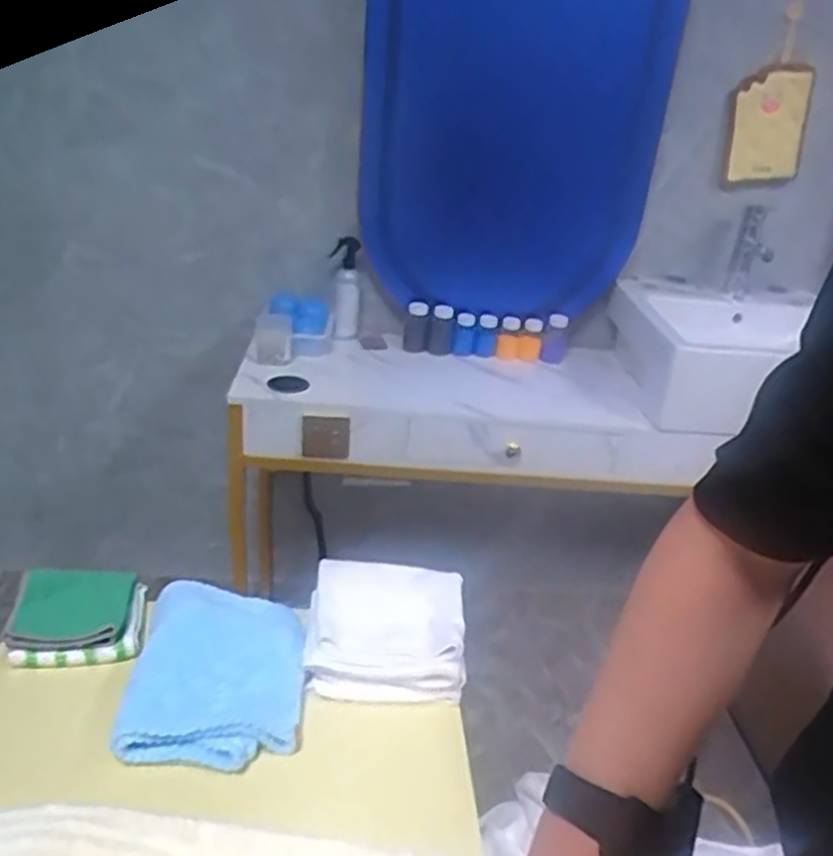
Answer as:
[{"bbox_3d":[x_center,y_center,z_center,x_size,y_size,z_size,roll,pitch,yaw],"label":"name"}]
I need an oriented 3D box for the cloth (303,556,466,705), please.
[{"bbox_3d":[-0.036,0.230,0.862,0.173,0.075,0.150,4,26,-2],"label":"cloth"}]

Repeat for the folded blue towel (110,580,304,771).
[{"bbox_3d":[-0.209,0.248,0.803,0.173,0.044,0.231,1,26,-8],"label":"folded blue towel"}]

